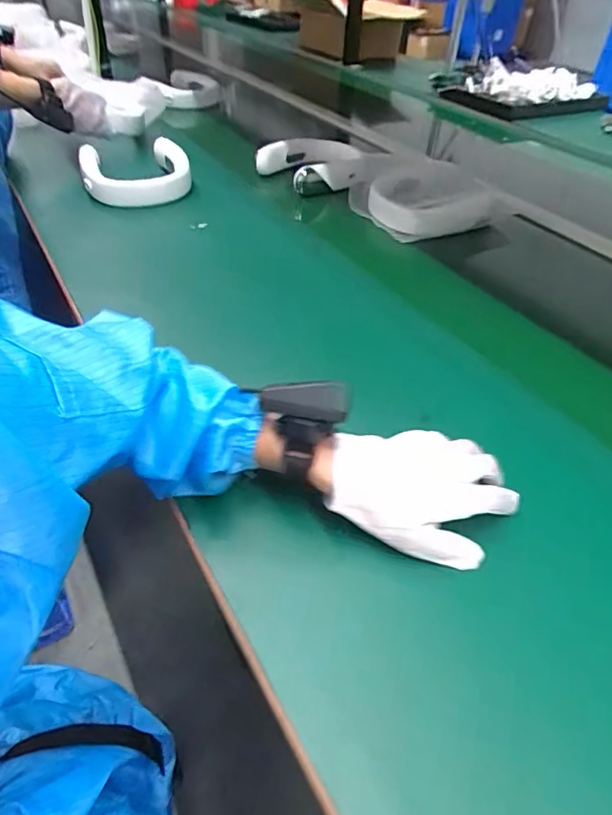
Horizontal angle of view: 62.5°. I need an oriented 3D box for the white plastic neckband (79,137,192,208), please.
[{"bbox_3d":[-0.274,-0.379,0.819,0.167,0.063,0.139,-13,47,-17],"label":"white plastic neckband"}]

